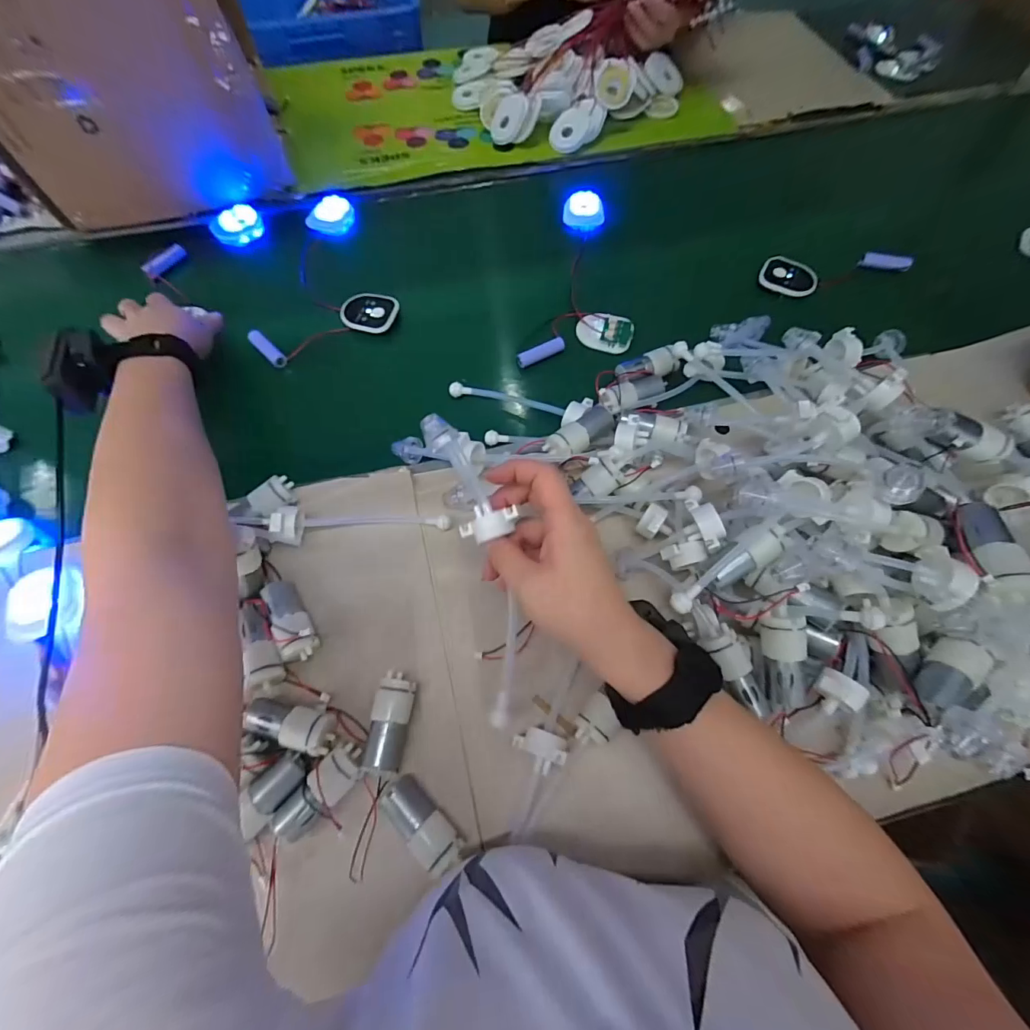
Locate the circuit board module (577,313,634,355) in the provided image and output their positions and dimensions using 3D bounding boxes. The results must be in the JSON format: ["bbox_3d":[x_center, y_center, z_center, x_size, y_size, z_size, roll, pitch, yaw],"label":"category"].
[{"bbox_3d":[0.095,-0.193,0.470,0.058,0.008,0.044,16,68,7],"label":"circuit board module"}]

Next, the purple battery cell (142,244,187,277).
[{"bbox_3d":[-0.400,-0.291,0.510,0.014,0.015,0.051,22,68,9],"label":"purple battery cell"}]

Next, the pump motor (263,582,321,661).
[{"bbox_3d":[-0.172,0.082,0.343,0.023,0.024,0.065,-33,71,-13],"label":"pump motor"}]

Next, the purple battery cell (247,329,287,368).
[{"bbox_3d":[-0.257,-0.172,0.461,0.052,0.014,0.017,40,72,15],"label":"purple battery cell"}]

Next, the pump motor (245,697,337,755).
[{"bbox_3d":[-0.156,0.147,0.314,0.059,0.025,0.024,12,67,5],"label":"pump motor"}]

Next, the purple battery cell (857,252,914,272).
[{"bbox_3d":[0.420,-0.286,0.504,0.049,0.016,0.014,8,67,3],"label":"purple battery cell"}]

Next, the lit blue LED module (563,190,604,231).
[{"bbox_3d":[0.086,-0.379,0.555,0.049,0.016,0.049,3,67,1],"label":"lit blue LED module"}]

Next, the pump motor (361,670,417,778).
[{"bbox_3d":[-0.087,0.147,0.316,0.025,0.026,0.065,9,67,4],"label":"pump motor"}]

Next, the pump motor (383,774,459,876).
[{"bbox_3d":[-0.060,0.200,0.292,0.022,0.027,0.059,-42,73,-16],"label":"pump motor"}]

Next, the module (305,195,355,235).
[{"bbox_3d":[-0.226,-0.367,0.550,0.039,0.020,0.057,18,68,8],"label":"module"}]

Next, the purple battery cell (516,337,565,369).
[{"bbox_3d":[0.027,-0.166,0.457,0.053,0.010,0.014,-27,69,-11],"label":"purple battery cell"}]

